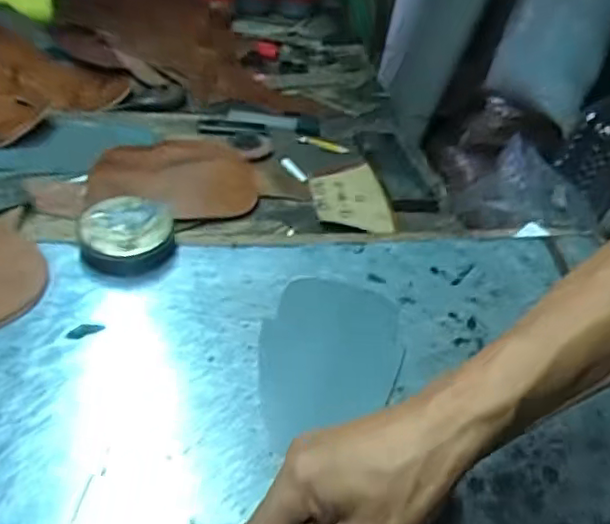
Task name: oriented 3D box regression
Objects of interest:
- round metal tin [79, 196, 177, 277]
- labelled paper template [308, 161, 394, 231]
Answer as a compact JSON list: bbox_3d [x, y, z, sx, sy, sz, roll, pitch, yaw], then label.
[{"bbox_3d":[-0.149,-0.020,0.528,0.077,0.041,0.072,-3,40,-13],"label":"round metal tin"},{"bbox_3d":[0.046,-0.069,0.643,0.077,0.009,0.120,-1,40,-10],"label":"labelled paper template"}]

